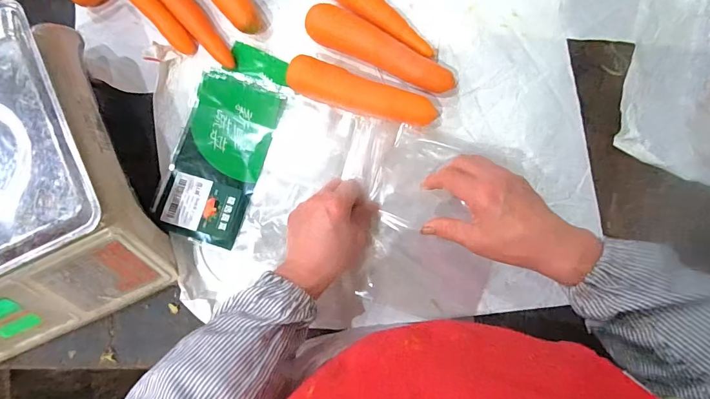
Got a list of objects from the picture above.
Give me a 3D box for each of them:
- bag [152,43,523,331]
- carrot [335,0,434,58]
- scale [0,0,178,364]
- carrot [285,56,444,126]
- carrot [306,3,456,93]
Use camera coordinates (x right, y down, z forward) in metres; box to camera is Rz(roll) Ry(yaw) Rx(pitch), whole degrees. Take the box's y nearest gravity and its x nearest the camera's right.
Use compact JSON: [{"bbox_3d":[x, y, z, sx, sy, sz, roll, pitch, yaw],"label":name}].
[{"bbox_3d":[-0.024,-0.001,0.451,0.370,0.020,0.241,23,91,5],"label":"bag"},{"bbox_3d":[0.025,-0.211,0.447,0.153,0.036,0.032,34,92,5],"label":"carrot"},{"bbox_3d":[-0.417,0.016,0.440,0.345,0.110,0.314,-25,87,4],"label":"scale"},{"bbox_3d":[0.008,-0.117,0.441,0.167,0.035,0.039,16,90,5],"label":"carrot"},{"bbox_3d":[0.029,-0.165,0.438,0.170,0.043,0.044,23,91,5],"label":"carrot"}]

